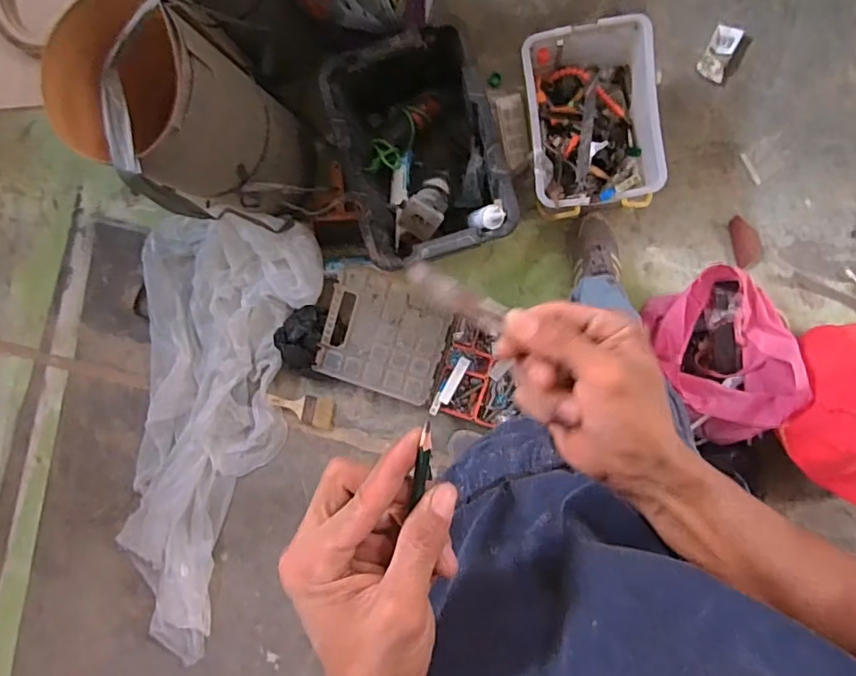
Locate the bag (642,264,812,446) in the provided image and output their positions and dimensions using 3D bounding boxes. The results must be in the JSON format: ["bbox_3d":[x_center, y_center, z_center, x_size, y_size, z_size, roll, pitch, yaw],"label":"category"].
[{"bbox_3d":[0.640,0.031,1.179,0.266,0.177,0.348,-26,88,9],"label":"bag"}]

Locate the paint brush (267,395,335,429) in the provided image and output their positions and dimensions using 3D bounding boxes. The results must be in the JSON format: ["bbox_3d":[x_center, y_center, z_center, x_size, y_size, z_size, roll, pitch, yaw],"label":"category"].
[{"bbox_3d":[-0.336,0.193,1.446,0.181,0.017,0.080,4,94,8],"label":"paint brush"}]

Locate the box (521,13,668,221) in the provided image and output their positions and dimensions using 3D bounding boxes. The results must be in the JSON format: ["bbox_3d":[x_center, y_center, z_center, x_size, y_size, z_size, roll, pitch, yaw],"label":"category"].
[{"bbox_3d":[0.345,-0.454,1.175,0.246,0.217,0.360,-6,92,9],"label":"box"}]

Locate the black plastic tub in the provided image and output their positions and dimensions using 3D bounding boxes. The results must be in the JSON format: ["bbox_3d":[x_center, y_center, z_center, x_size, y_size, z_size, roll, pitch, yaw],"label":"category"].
[{"bbox_3d":[-0.009,-0.408,1.215,0.319,0.230,0.468,-15,91,9],"label":"black plastic tub"}]

